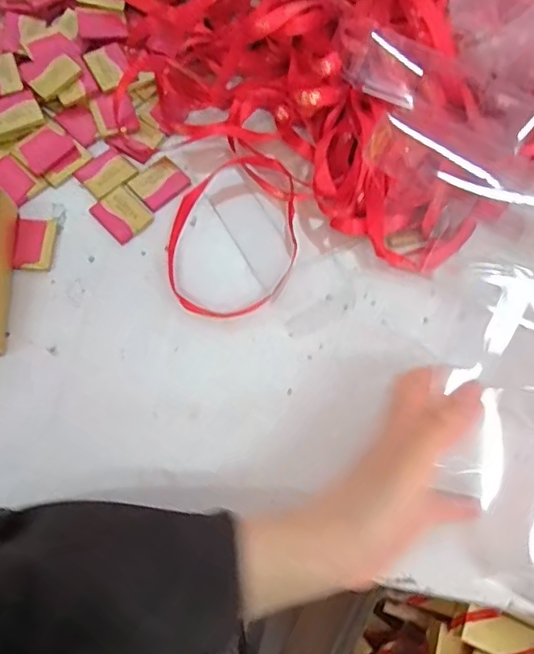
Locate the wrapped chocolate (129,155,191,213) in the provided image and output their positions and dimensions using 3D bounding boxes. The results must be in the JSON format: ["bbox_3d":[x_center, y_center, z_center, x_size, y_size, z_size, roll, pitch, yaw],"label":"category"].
[{"bbox_3d":[-0.082,-0.111,0.429,0.032,0.004,0.040,44,73,12],"label":"wrapped chocolate"}]

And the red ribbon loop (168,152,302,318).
[{"bbox_3d":[-0.026,-0.068,0.409,0.095,0.017,0.121,-2,70,-5],"label":"red ribbon loop"}]

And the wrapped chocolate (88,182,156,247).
[{"bbox_3d":[-0.108,-0.085,0.417,0.039,0.004,0.035,43,73,11],"label":"wrapped chocolate"}]

